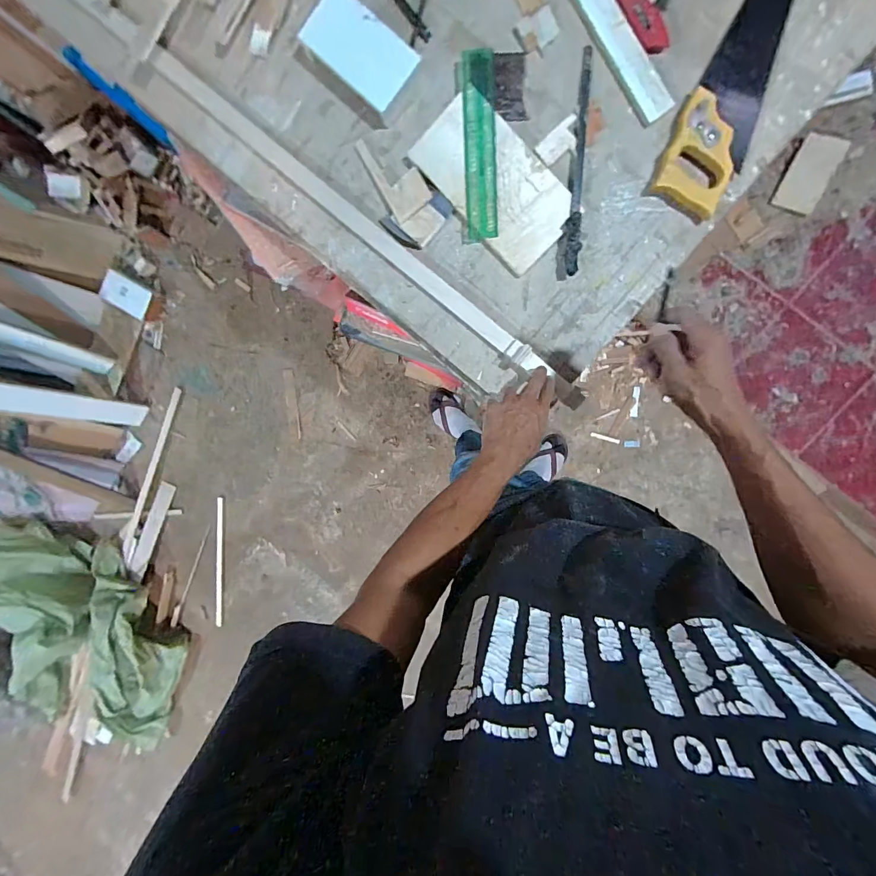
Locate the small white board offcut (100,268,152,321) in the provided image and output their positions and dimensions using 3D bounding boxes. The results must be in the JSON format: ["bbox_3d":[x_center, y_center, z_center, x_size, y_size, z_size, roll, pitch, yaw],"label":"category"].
[{"bbox_3d":[-1.090,-0.499,1.402,0.148,0.022,0.111,29,96,-19],"label":"small white board offcut"}]

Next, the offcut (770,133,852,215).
[{"bbox_3d":[0.983,-0.699,1.058,0.105,0.021,0.197,27,99,4],"label":"offcut"}]

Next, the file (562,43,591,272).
[{"bbox_3d":[0.202,-0.397,0.589,0.027,0.026,0.305,2,97,7],"label":"file"}]

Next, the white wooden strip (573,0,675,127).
[{"bbox_3d":[0.244,-0.563,0.559,0.048,0.007,0.254,-33,94,12],"label":"white wooden strip"}]

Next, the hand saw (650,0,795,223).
[{"bbox_3d":[0.417,-0.518,0.547,0.100,0.022,0.409,20,98,5],"label":"hand saw"}]

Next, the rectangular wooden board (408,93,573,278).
[{"bbox_3d":[0.086,-0.384,0.604,0.134,0.010,0.250,-42,93,10],"label":"rectangular wooden board"}]

